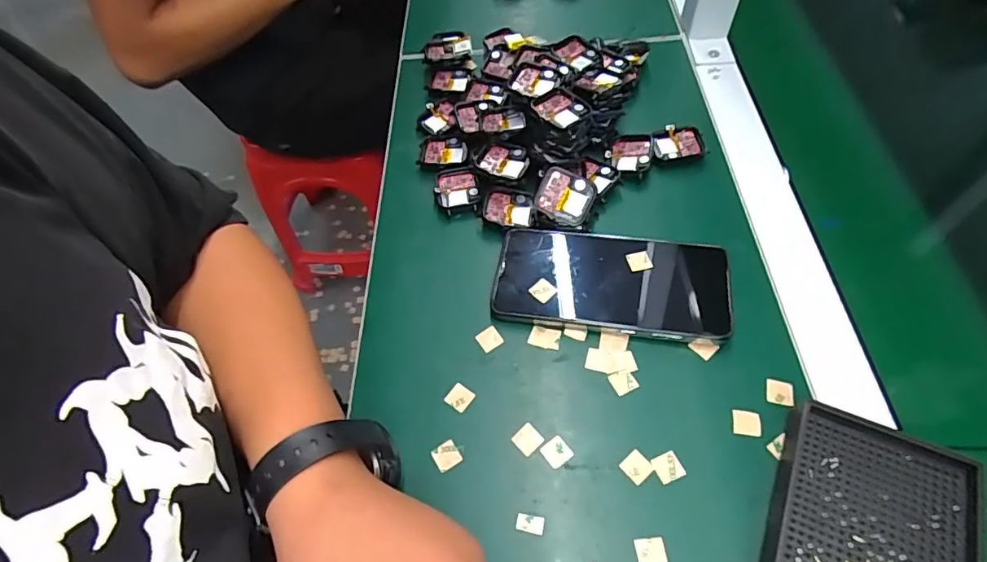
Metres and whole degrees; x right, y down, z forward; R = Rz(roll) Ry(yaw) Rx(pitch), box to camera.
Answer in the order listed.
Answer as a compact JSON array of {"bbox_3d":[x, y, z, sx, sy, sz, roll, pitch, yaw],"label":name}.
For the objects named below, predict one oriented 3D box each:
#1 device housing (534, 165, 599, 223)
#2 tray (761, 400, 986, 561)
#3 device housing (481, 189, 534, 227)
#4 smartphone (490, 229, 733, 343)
[{"bbox_3d":[0.055,-0.066,0.399,0.043,0.006,0.036,24,105,5],"label":"device housing"},{"bbox_3d":[0.194,0.142,0.268,0.090,0.025,0.135,21,61,18],"label":"tray"},{"bbox_3d":[0.012,-0.057,0.419,0.040,0.011,0.033,-3,57,3],"label":"device housing"},{"bbox_3d":[0.082,-0.002,0.371,0.160,0.011,0.079,6,59,11],"label":"smartphone"}]

